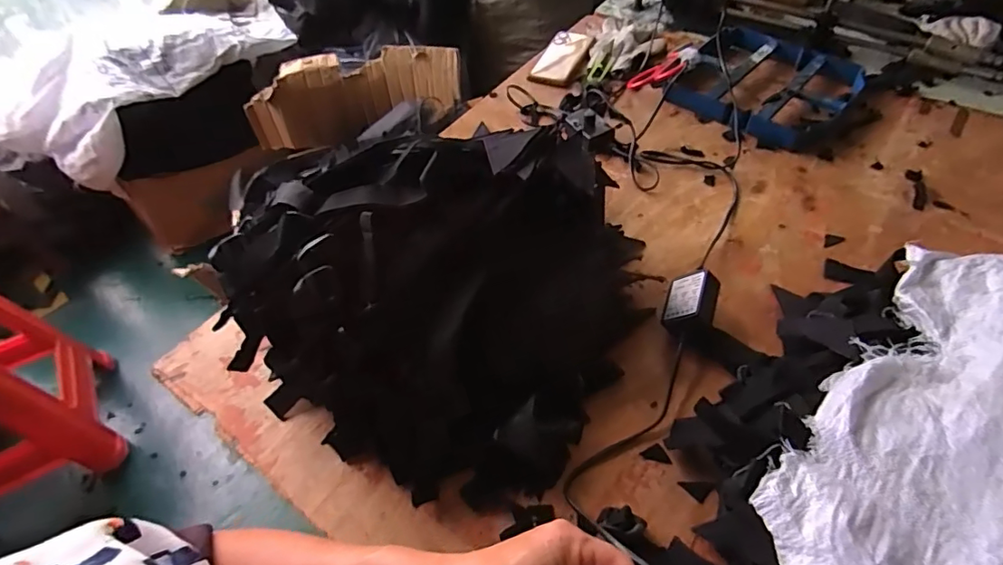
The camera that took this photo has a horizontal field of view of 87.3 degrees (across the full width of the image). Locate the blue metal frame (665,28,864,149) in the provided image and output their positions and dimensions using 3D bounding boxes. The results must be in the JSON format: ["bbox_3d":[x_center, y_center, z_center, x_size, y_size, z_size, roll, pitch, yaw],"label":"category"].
[{"bbox_3d":[0.418,-0.316,0.828,0.238,0.035,0.251,33,61,26],"label":"blue metal frame"}]

